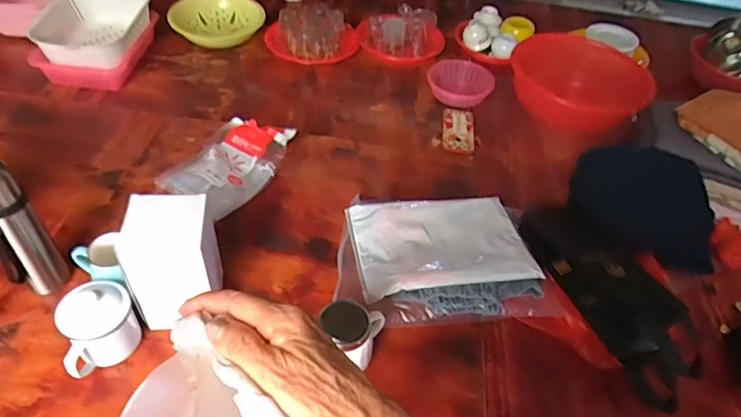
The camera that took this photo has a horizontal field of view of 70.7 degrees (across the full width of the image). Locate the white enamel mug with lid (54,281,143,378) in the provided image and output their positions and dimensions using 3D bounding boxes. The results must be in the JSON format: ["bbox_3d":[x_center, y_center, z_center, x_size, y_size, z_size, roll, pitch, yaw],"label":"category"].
[{"bbox_3d":[-0.395,0.172,0.753,0.108,0.108,0.088,-31,57,-30],"label":"white enamel mug with lid"}]

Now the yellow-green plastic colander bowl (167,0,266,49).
[{"bbox_3d":[-0.424,-0.512,1.452,0.257,0.089,0.174,-11,49,-17],"label":"yellow-green plastic colander bowl"}]

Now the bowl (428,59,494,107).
[{"bbox_3d":[0.225,-0.324,1.318,0.169,0.062,0.148,18,49,9],"label":"bowl"}]

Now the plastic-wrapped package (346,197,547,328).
[{"bbox_3d":[0.121,0.069,0.929,0.327,0.047,0.276,-6,48,-12],"label":"plastic-wrapped package"}]

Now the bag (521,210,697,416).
[{"bbox_3d":[0.391,0.121,0.877,0.134,0.101,0.405,-11,51,-16],"label":"bag"}]

